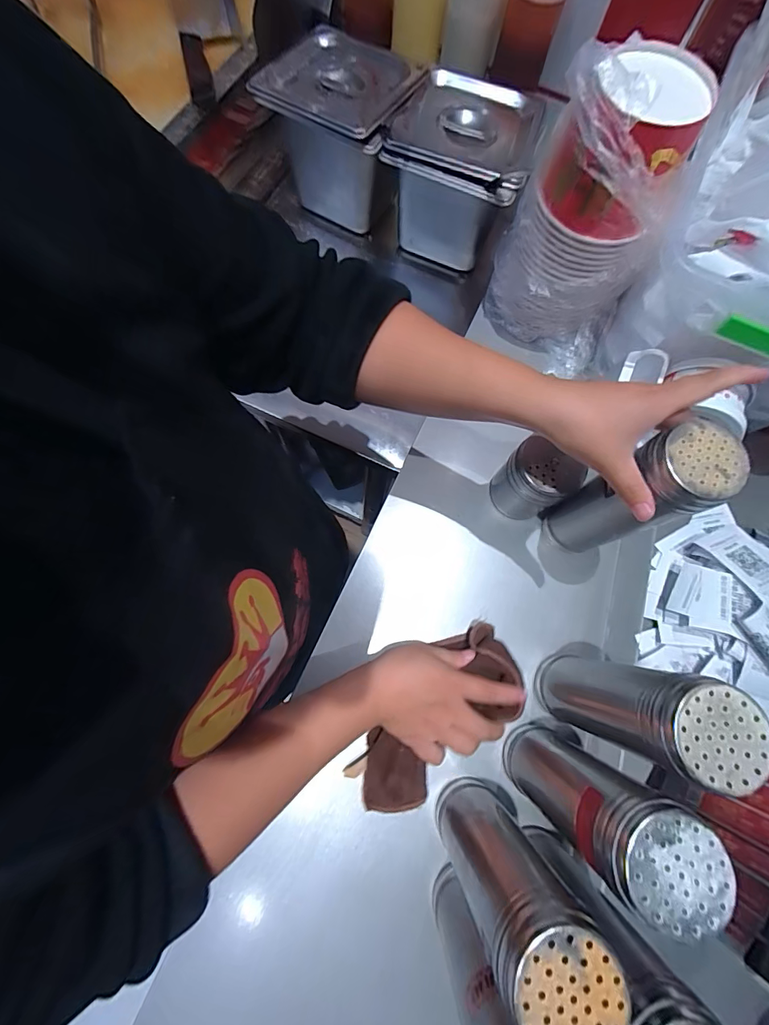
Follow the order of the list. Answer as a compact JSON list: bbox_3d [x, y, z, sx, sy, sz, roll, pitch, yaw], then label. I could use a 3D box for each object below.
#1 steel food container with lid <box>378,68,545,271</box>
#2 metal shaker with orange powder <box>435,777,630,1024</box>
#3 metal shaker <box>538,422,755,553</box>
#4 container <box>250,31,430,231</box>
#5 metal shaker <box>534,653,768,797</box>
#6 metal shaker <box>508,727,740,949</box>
[{"bbox_3d":[0.101,-0.455,0.572,0.166,0.150,0.158,23,76,4],"label":"steel food container with lid"},{"bbox_3d":[0.089,0.265,0.302,0.069,0.198,0.060,-21,77,-7],"label":"metal shaker with orange powder"},{"bbox_3d":[0.214,-0.010,0.372,0.055,0.196,0.060,-21,76,-9],"label":"metal shaker"},{"bbox_3d":[-0.056,-0.526,0.582,0.180,0.140,0.154,30,76,6],"label":"container"},{"bbox_3d":[0.192,0.157,0.338,0.057,0.203,0.060,18,75,3],"label":"metal shaker"},{"bbox_3d":[0.153,0.218,0.313,0.056,0.191,0.059,37,77,7],"label":"metal shaker"}]

